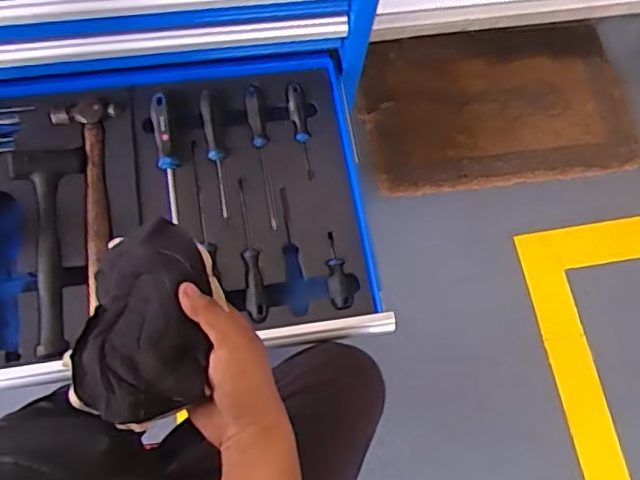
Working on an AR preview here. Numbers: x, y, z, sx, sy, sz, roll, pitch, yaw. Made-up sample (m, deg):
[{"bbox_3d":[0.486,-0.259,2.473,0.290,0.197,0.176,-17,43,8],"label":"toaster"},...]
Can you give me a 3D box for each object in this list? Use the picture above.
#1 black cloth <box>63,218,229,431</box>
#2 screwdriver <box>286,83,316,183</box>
[{"bbox_3d":[-0.150,0.070,0.524,0.137,0.029,0.157,-10,71,27],"label":"black cloth"},{"bbox_3d":[-0.027,-0.154,0.902,0.023,0.025,0.146,-8,72,-7],"label":"screwdriver"}]

